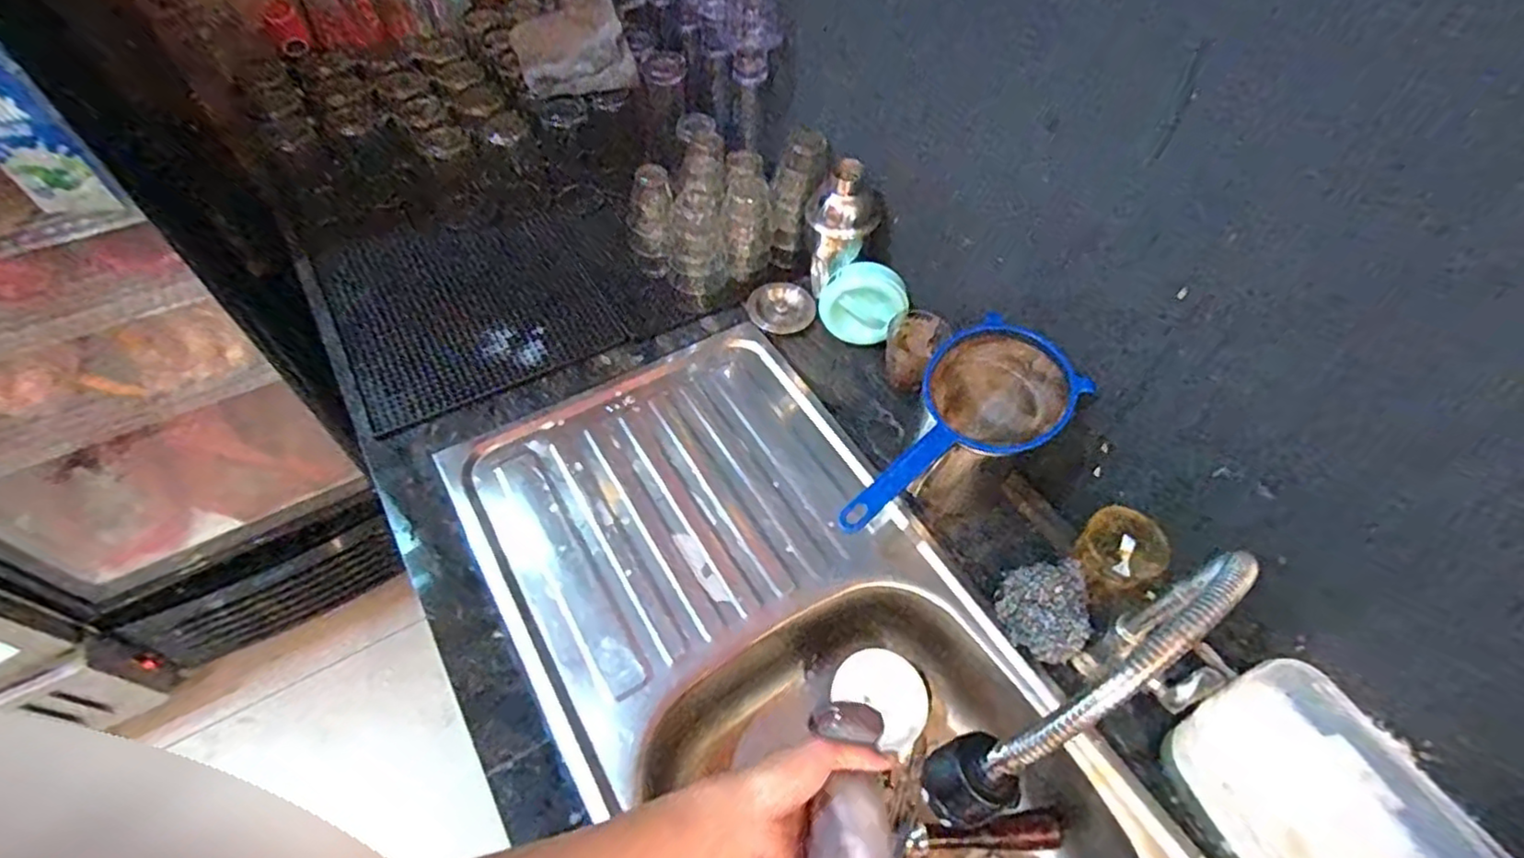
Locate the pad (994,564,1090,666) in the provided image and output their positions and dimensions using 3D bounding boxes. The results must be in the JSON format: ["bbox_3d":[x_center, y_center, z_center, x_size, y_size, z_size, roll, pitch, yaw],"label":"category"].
[{"bbox_3d":[0.259,0.171,0.620,0.071,0.049,0.098,11,54,3],"label":"pad"}]

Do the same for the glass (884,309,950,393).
[{"bbox_3d":[0.171,-0.091,0.775,0.063,0.073,0.071,29,57,15],"label":"glass"}]

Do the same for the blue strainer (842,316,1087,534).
[{"bbox_3d":[0.180,0.015,0.625,0.260,0.066,0.129,-44,59,-12],"label":"blue strainer"}]

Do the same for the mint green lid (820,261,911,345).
[{"bbox_3d":[0.119,-0.148,0.787,0.090,0.095,0.022,37,22,-5],"label":"mint green lid"}]

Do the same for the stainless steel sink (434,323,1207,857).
[{"bbox_3d":[0.018,0.249,0.653,0.400,0.136,0.745,-26,60,-20],"label":"stainless steel sink"}]

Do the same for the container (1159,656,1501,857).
[{"bbox_3d":[0.423,0.296,0.505,0.156,0.094,0.203,-19,58,-17],"label":"container"}]

